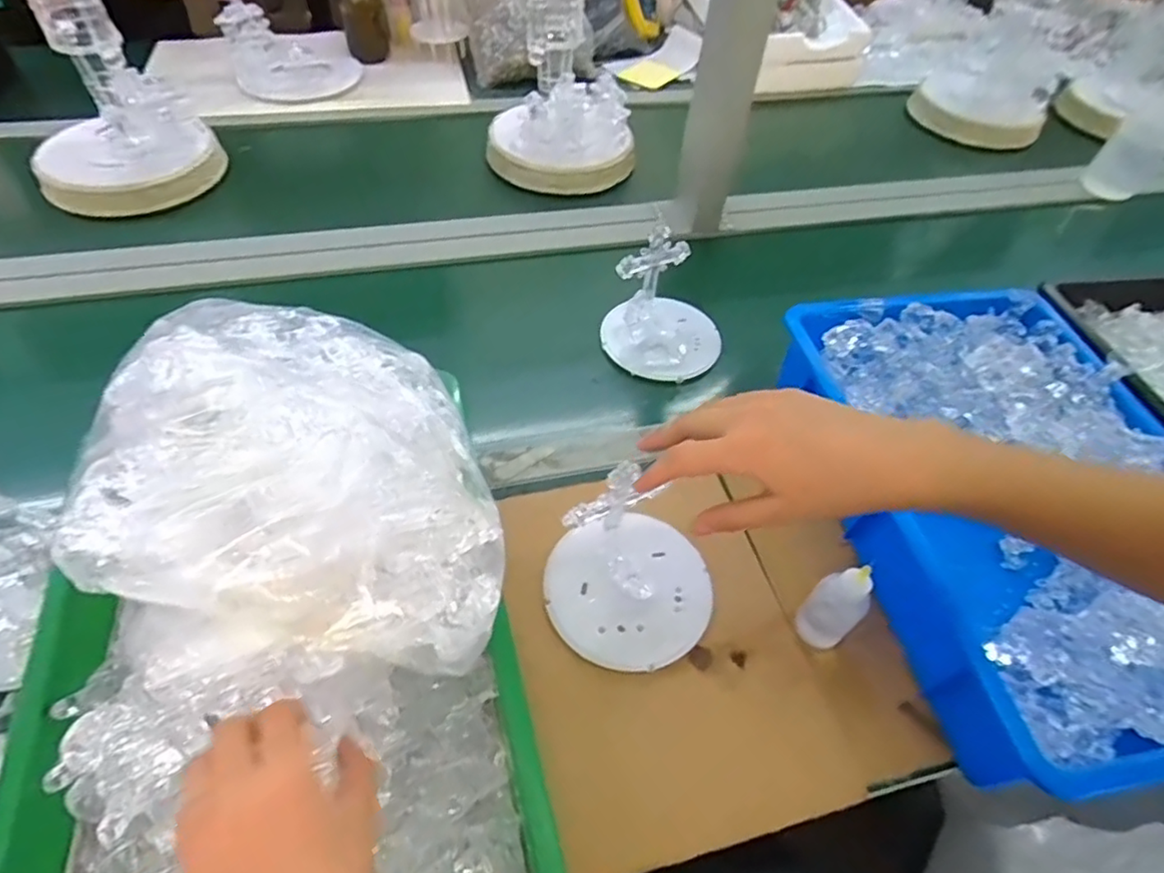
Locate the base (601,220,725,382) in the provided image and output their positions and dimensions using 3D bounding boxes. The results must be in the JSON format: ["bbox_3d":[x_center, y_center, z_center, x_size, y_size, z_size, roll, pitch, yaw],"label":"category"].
[{"bbox_3d":[0.090,-0.138,0.661,0.123,0.113,0.118,2,51,-2],"label":"base"}]

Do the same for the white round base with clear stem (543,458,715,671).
[{"bbox_3d":[0.041,0.096,0.481,0.130,0.068,0.133,26,54,16],"label":"white round base with clear stem"}]

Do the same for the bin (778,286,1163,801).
[{"bbox_3d":[0.353,0.048,0.522,0.271,0.088,0.409,-6,52,-9],"label":"bin"}]

